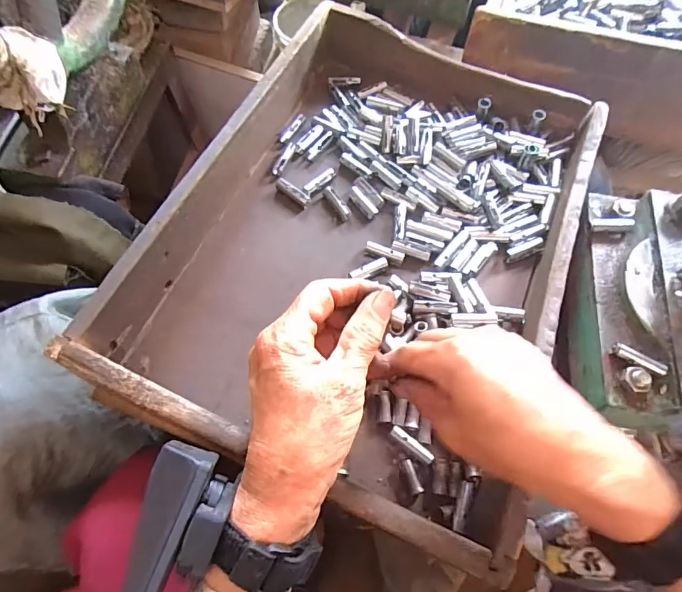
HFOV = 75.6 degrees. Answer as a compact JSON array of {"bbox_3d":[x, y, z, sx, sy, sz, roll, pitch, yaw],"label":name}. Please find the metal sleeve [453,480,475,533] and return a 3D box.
[{"bbox_3d":[0.088,0.150,0.313,0.009,0.007,0.036,23,52,8],"label":"metal sleeve"}]

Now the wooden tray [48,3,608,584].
[{"bbox_3d":[0.038,-0.061,0.393,0.309,0.087,0.439,23,65,8],"label":"wooden tray"}]

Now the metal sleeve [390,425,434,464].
[{"bbox_3d":[0.055,0.115,0.340,0.038,0.005,0.009,36,67,14],"label":"metal sleeve"}]

